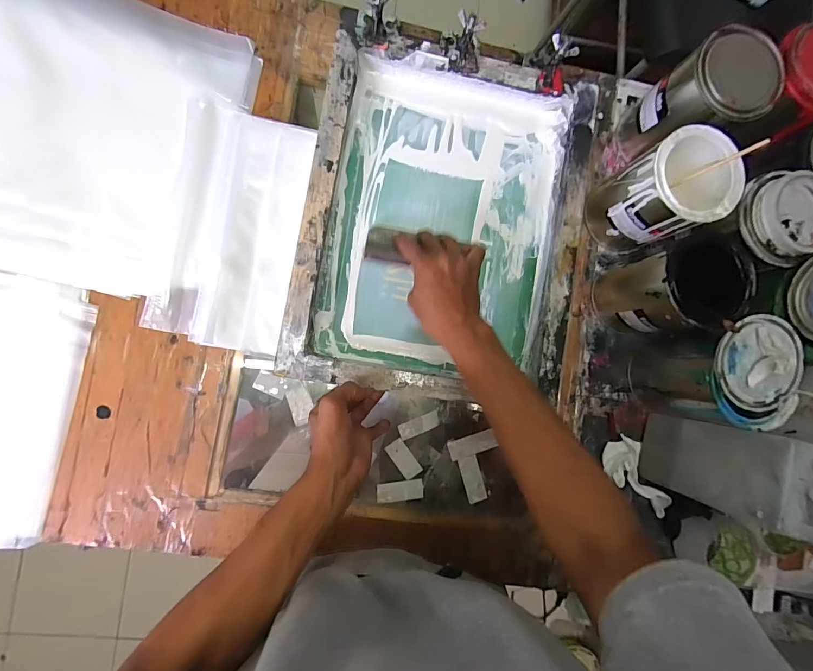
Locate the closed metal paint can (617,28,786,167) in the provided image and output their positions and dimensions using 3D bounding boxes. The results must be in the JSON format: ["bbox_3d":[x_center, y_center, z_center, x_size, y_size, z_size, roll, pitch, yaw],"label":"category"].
[{"bbox_3d":[0.372,-0.299,0.517,0.105,0.146,0.101,0,88,-7],"label":"closed metal paint can"}]

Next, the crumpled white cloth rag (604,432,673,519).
[{"bbox_3d":[0.324,0.193,0.546,0.104,0.029,0.061,41,84,-4],"label":"crumpled white cloth rag"}]

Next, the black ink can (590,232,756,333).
[{"bbox_3d":[0.330,-0.054,0.501,0.109,0.137,0.102,-20,90,-7],"label":"black ink can"}]

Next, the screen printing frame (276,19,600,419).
[{"bbox_3d":[0.052,-0.142,0.527,0.351,0.059,0.435,10,88,-7],"label":"screen printing frame"}]

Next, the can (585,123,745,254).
[{"bbox_3d":[0.321,-0.179,0.506,0.107,0.132,0.103,0,88,-7],"label":"can"}]

